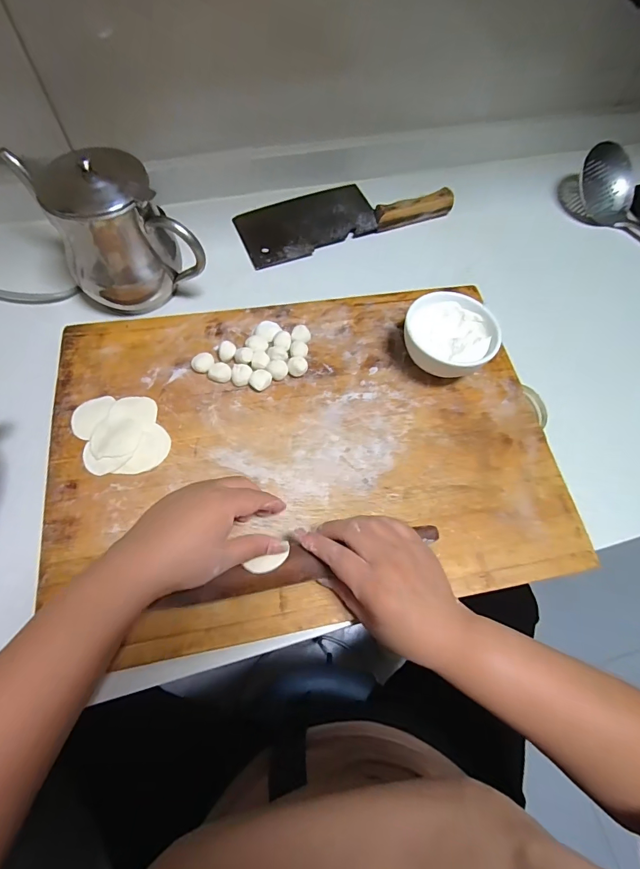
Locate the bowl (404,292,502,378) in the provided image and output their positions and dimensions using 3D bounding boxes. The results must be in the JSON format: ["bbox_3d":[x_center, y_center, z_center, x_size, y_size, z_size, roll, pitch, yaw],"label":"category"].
[{"bbox_3d":[0.139,-0.101,0.452,0.088,0.056,0.094,1,65,-3],"label":"bowl"}]

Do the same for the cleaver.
[{"bbox_3d":[0.031,-0.323,0.594,0.296,0.028,0.116,-21,68,-12],"label":"cleaver"}]

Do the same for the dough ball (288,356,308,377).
[{"bbox_3d":[-0.024,-0.073,0.452,0.021,0.017,0.019,0,65,-3],"label":"dough ball"}]

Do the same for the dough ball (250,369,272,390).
[{"bbox_3d":[-0.063,-0.057,0.444,0.021,0.013,0.022,1,65,-3],"label":"dough ball"}]

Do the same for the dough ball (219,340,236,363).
[{"bbox_3d":[-0.101,-0.090,0.455,0.019,0.016,0.019,1,65,-3],"label":"dough ball"}]

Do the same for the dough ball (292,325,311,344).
[{"bbox_3d":[-0.021,-0.112,0.471,0.021,0.014,0.021,1,65,-3],"label":"dough ball"}]

